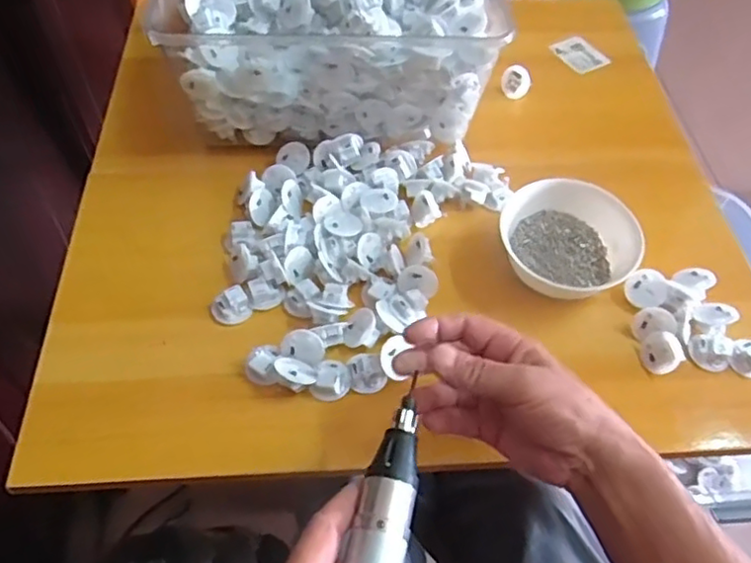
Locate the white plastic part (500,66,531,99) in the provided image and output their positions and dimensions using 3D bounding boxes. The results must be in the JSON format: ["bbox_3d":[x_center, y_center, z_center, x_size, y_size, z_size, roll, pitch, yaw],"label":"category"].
[{"bbox_3d":[0.158,-0.222,0.712,0.016,0.035,0.034,-26,96,-40],"label":"white plastic part"}]

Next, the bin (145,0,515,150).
[{"bbox_3d":[-0.045,-0.299,0.670,0.310,0.126,0.335,3,54,-1],"label":"bin"}]

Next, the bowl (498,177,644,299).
[{"bbox_3d":[0.168,-0.030,0.560,0.112,0.054,0.119,2,54,-2],"label":"bowl"}]

